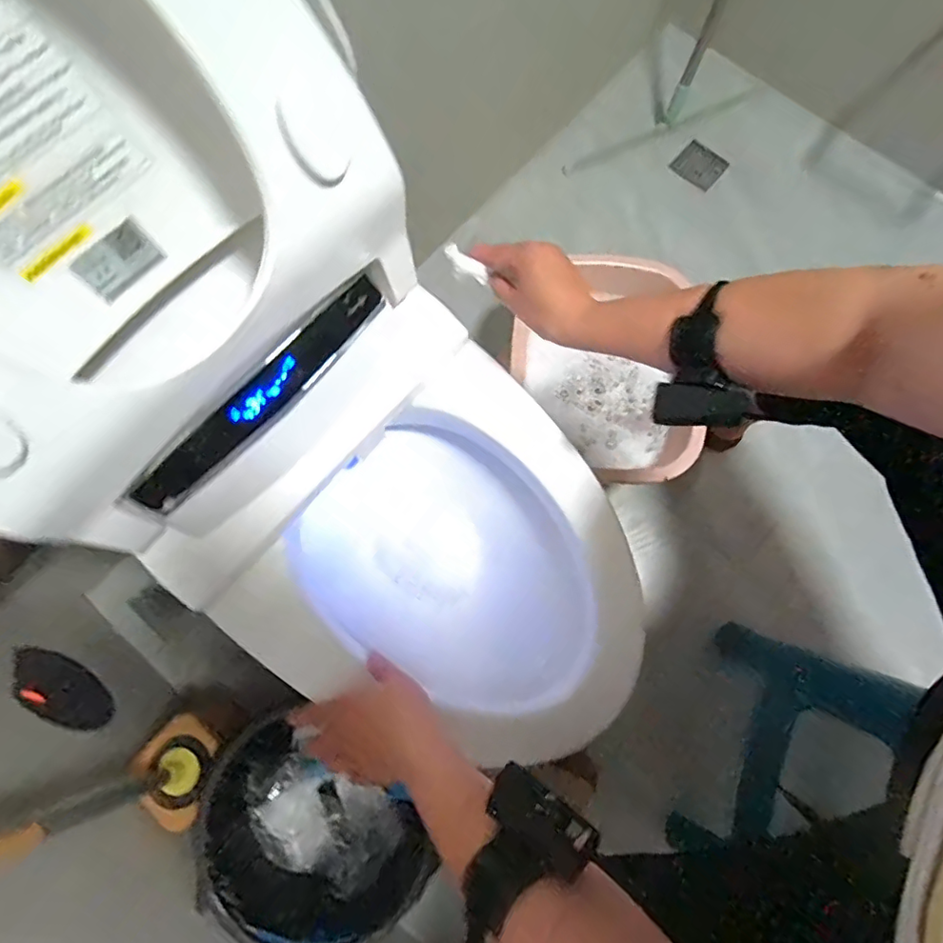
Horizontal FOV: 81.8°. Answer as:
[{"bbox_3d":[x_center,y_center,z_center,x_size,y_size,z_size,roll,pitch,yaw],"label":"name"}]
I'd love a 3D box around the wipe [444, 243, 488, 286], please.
[{"bbox_3d":[-0.006,-0.213,0.556,0.054,0.018,0.019,41,80,6],"label":"wipe"}]

